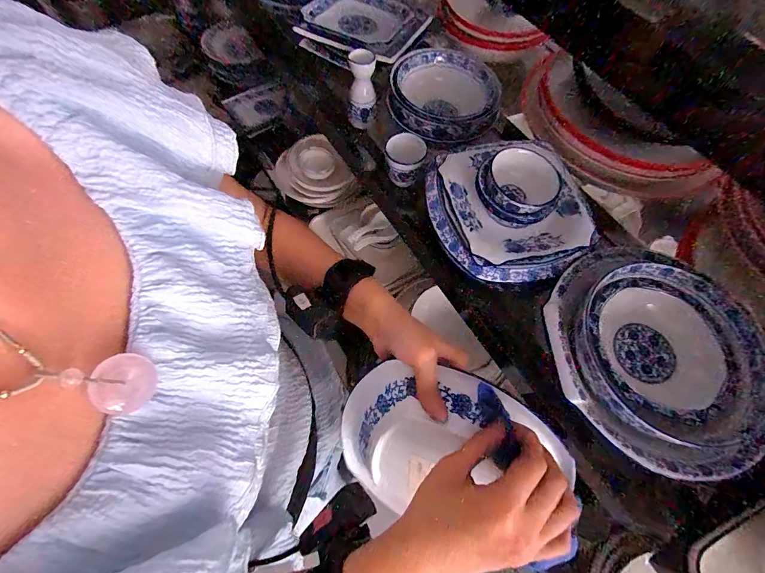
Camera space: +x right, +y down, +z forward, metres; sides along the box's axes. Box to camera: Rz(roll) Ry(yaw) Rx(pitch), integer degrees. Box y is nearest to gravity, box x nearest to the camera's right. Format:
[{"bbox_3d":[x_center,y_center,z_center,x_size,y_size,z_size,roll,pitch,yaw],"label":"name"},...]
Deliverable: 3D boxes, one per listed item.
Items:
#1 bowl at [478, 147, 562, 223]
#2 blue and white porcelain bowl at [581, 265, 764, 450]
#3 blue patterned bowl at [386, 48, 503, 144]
[{"bbox_3d":[0.183,-0.139,0.481,0.104,0.051,0.107,0,70,-1],"label":"bowl"},{"bbox_3d":[0.369,0.085,0.458,0.216,0.051,0.213,0,70,-1],"label":"blue and white porcelain bowl"},{"bbox_3d":[0.104,-0.344,0.636,0.174,0.073,0.185,0,70,-1],"label":"blue patterned bowl"}]

